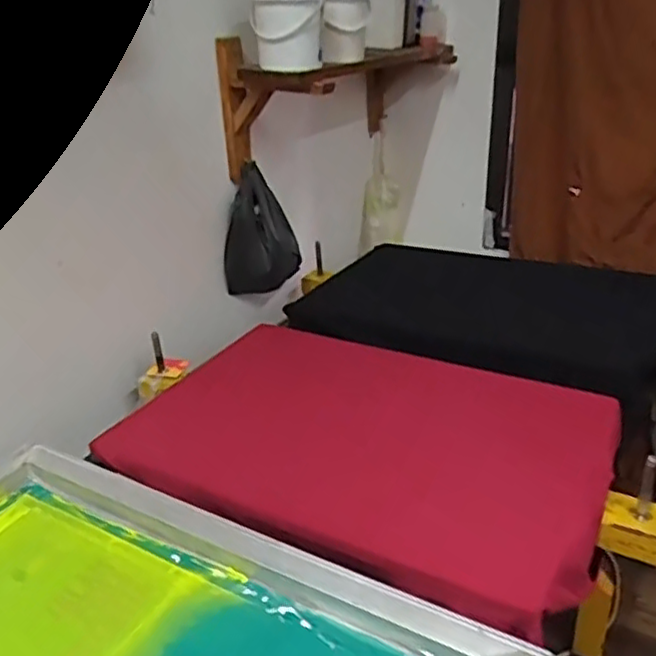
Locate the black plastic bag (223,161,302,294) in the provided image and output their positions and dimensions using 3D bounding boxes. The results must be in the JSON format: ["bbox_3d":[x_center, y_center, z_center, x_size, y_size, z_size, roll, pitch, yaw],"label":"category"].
[{"bbox_3d":[-0.131,-0.183,1.311,0.148,0.226,0.084,-6,26,-8],"label":"black plastic bag"}]

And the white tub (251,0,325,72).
[{"bbox_3d":[-0.061,-0.483,1.075,0.114,0.129,0.109,-4,26,-4],"label":"white tub"}]

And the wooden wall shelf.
[{"bbox_3d":[0.044,-0.473,1.379,0.226,0.226,0.599,16,31,32],"label":"wooden wall shelf"}]

